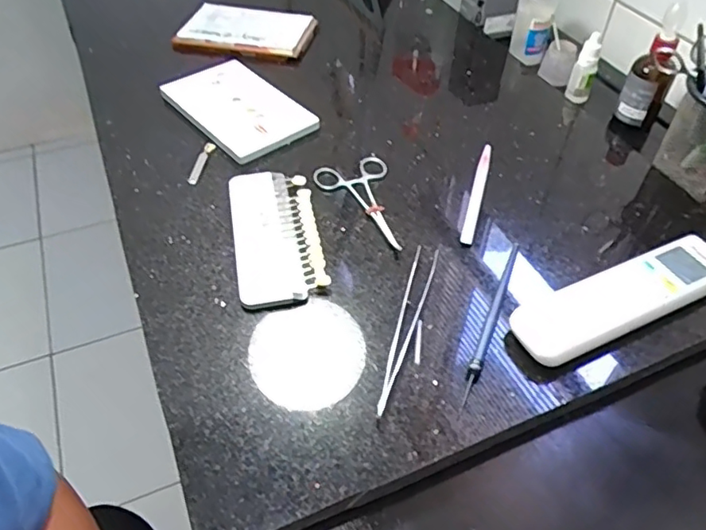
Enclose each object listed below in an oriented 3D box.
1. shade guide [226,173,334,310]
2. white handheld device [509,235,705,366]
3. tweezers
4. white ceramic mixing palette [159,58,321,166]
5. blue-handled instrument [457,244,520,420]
[{"bbox_3d":[-0.063,-0.028,0.468,0.067,0.012,0.149,-8,49,-9],"label":"shade guide"},{"bbox_3d":[0.194,0.025,0.414,0.178,0.024,0.047,-19,52,-18],"label":"white handheld device"},{"bbox_3d":[0.038,0.041,0.406,0.018,0.007,0.148,15,50,11],"label":"tweezers"},{"bbox_3d":[-0.122,-0.164,0.583,0.105,0.013,0.162,-31,56,-26],"label":"white ceramic mixing palette"},{"bbox_3d":[0.099,0.039,0.410,0.009,0.006,0.159,19,50,14],"label":"blue-handled instrument"}]

